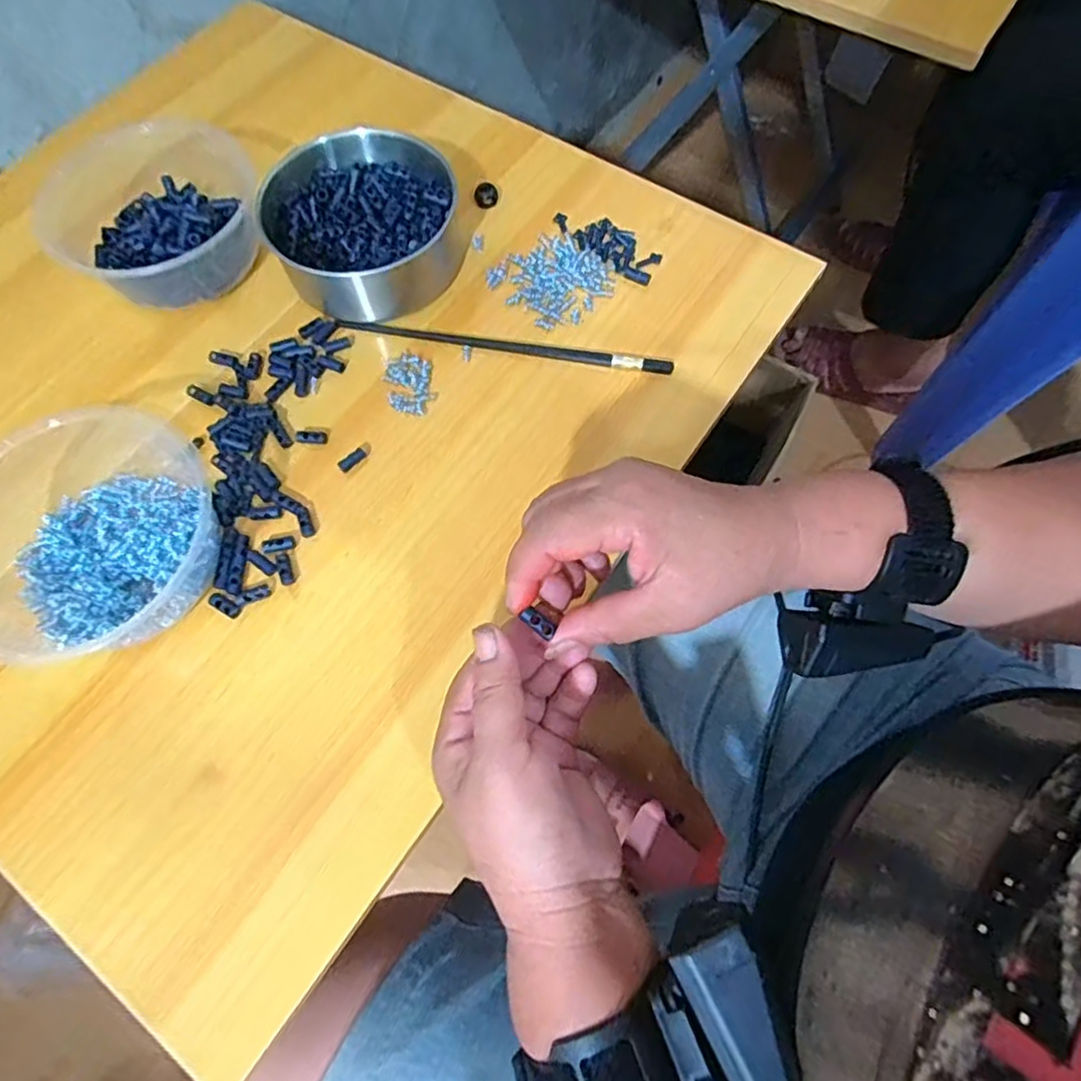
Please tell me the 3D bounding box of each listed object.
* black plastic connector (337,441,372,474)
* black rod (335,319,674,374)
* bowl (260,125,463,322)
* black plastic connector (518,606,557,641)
[{"bbox_3d":[-0.117,-0.053,0.406,0.009,0.004,0.025,38,73,16],"label":"black plastic connector"},{"bbox_3d":[-0.025,-0.136,0.434,0.228,0.010,0.011,10,67,6],"label":"black rod"},{"bbox_3d":[-0.120,-0.219,0.442,0.131,0.055,0.114,-15,70,-6],"label":"bowl"},{"bbox_3d":[-0.001,0.036,0.285,0.017,0.004,0.007,34,74,-2],"label":"black plastic connector"}]

